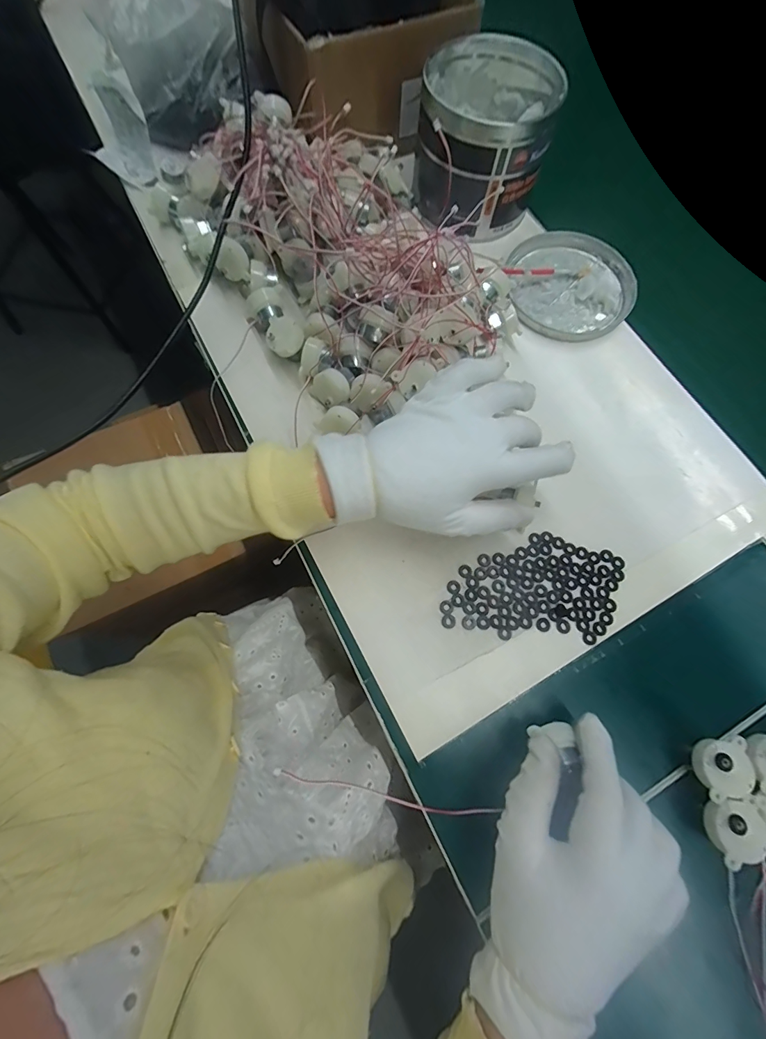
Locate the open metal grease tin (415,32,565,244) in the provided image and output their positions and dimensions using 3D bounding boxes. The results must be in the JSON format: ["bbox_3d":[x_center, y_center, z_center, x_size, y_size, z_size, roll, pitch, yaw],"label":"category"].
[{"bbox_3d":[0.099,-0.379,0.395,0.120,0.099,0.131,13,72,2],"label":"open metal grease tin"}]

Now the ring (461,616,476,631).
[{"bbox_3d":[0.066,0.079,0.304,0.010,0.004,0.011,1,72,-2],"label":"ring"}]

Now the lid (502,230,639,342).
[{"bbox_3d":[0.191,-0.242,0.406,0.130,0.018,0.123,1,72,-2],"label":"lid"}]

